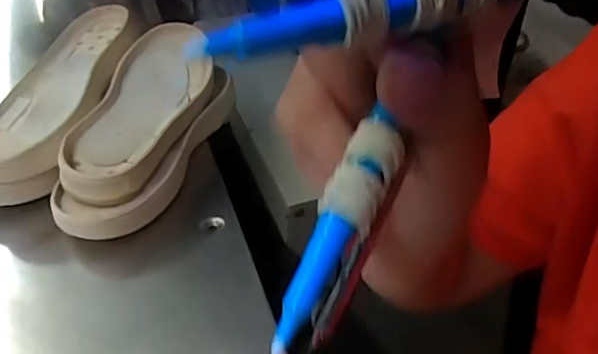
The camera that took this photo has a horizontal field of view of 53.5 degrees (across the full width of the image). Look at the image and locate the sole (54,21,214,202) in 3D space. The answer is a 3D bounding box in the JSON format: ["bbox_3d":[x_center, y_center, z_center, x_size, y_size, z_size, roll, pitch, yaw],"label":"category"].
[{"bbox_3d":[-0.140,-0.072,0.539,0.080,0.035,0.221,5,40,9],"label":"sole"}]

